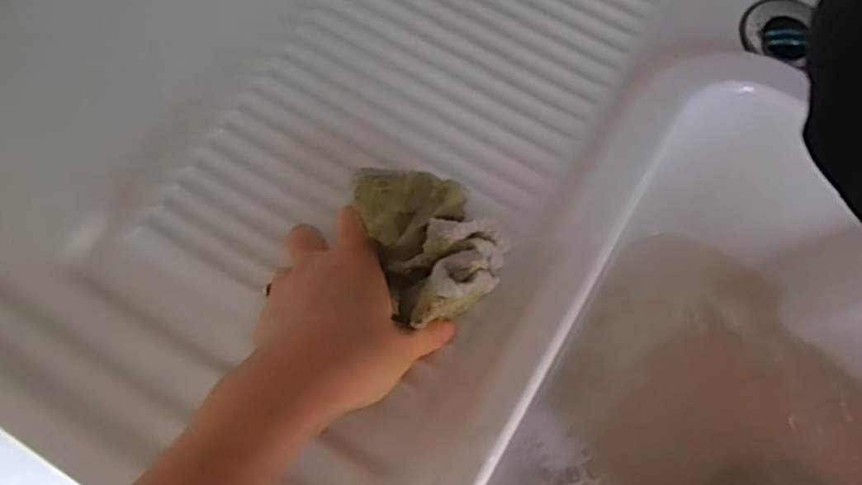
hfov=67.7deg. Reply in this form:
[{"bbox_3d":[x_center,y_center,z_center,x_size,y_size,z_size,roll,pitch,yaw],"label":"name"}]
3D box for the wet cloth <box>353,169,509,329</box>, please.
[{"bbox_3d":[0.005,-0.003,0.333,0.066,0.032,0.081,-20,72,-10],"label":"wet cloth"}]

